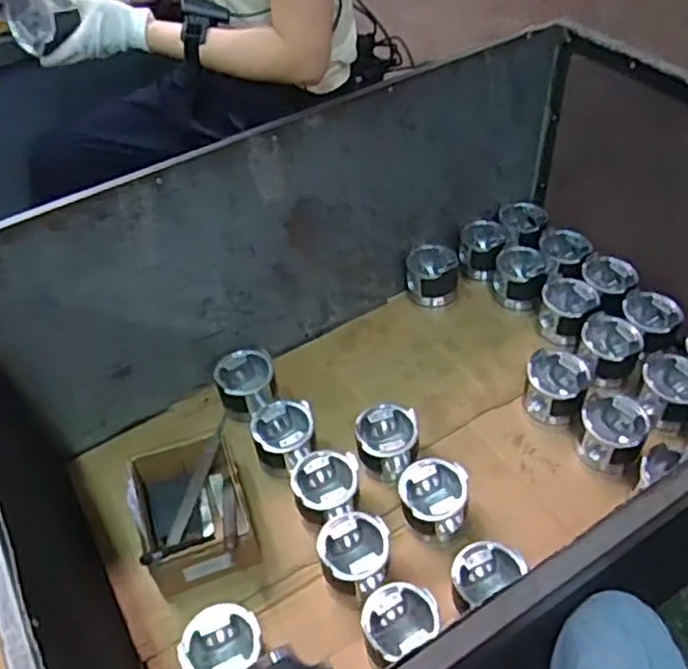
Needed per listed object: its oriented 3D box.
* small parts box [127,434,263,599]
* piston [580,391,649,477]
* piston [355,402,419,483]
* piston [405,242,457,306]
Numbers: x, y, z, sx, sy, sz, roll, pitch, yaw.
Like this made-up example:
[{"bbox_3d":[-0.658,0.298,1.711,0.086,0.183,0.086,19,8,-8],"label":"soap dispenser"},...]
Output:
[{"bbox_3d":[-0.226,0.265,1.017,0.153,0.097,0.210,-17,49,-11],"label":"small parts box"},{"bbox_3d":[0.410,0.149,1.051,0.095,0.100,0.085,28,55,26],"label":"piston"},{"bbox_3d":[0.068,0.172,1.070,0.094,0.076,0.101,-2,48,2],"label":"piston"},{"bbox_3d":[0.172,-0.118,1.318,0.103,0.079,0.081,-3,48,1],"label":"piston"}]

